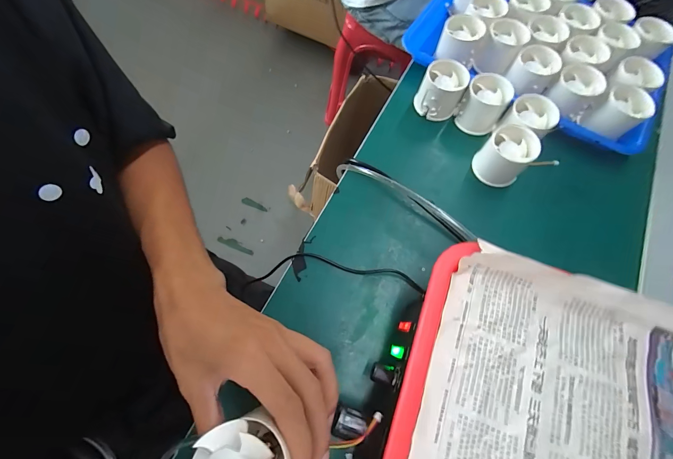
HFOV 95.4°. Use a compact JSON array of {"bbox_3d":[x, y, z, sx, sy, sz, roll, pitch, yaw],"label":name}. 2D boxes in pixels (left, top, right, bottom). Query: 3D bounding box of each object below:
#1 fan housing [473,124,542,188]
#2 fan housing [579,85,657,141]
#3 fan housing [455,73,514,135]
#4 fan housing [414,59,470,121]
[{"bbox_3d":[0.199,-0.086,0.362,0.050,0.050,0.051,1,69,-2],"label":"fan housing"},{"bbox_3d":[0.347,-0.143,0.377,0.050,0.041,0.050,1,69,-2],"label":"fan housing"},{"bbox_3d":[0.187,-0.159,0.391,0.051,0.052,0.049,1,69,-2],"label":"fan housing"},{"bbox_3d":[0.136,-0.179,0.397,0.052,0.053,0.051,1,69,-2],"label":"fan housing"}]

